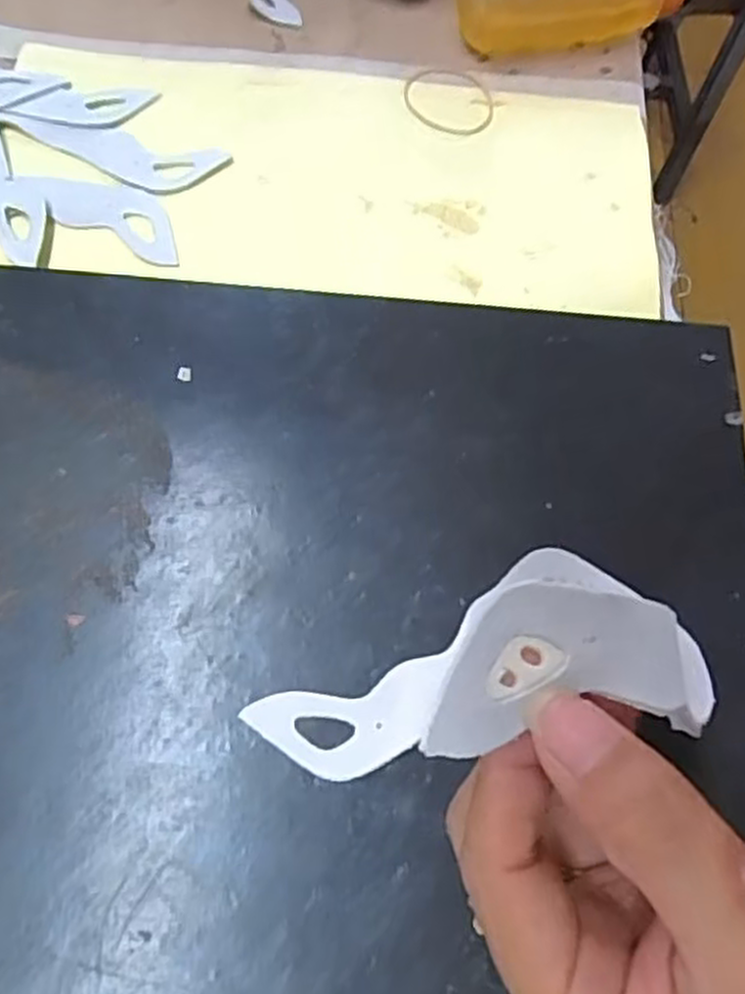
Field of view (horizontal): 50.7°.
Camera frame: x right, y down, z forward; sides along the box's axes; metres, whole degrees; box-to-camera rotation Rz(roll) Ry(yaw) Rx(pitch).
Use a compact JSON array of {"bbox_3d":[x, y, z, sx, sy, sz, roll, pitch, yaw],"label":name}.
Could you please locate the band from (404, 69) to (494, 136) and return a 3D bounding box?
[{"bbox_3d":[0.039,-0.201,0.399,0.045,0.004,0.045,1,67,-2],"label":"band"}]

